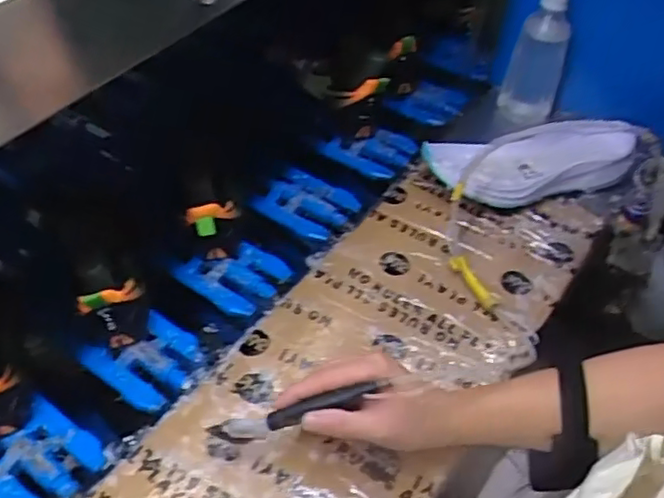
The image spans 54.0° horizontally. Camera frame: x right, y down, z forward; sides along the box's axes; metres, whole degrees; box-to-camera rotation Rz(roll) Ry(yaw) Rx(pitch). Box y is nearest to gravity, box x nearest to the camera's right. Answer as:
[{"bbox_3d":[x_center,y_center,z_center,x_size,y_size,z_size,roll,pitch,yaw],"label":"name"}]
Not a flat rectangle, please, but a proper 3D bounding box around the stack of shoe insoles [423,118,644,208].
[{"bbox_3d":[0.247,-0.108,0.789,0.273,0.059,0.109,-8,52,-8],"label":"stack of shoe insoles"}]

